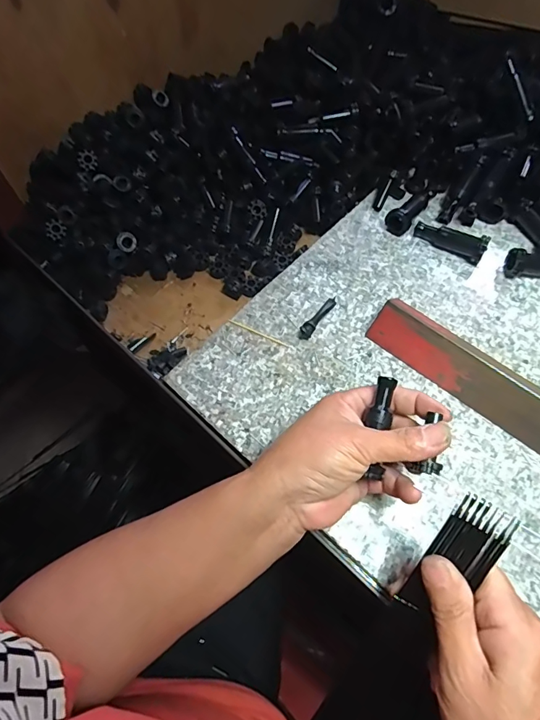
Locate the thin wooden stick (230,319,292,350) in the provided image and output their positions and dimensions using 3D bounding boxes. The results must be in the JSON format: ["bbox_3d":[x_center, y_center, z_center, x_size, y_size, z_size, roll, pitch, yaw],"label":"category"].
[{"bbox_3d":[-0.009,-0.023,0.380,0.060,0.004,0.004,24,68,14],"label":"thin wooden stick"}]

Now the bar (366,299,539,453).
[{"bbox_3d":[0.191,0.039,0.331,0.256,0.028,0.035,38,72,19],"label":"bar"}]

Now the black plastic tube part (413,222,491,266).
[{"bbox_3d":[0.166,-0.111,0.406,0.064,0.022,0.018,31,68,16],"label":"black plastic tube part"}]

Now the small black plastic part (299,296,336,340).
[{"bbox_3d":[0.042,-0.038,0.383,0.010,0.010,0.049,31,68,17],"label":"small black plastic part"}]

